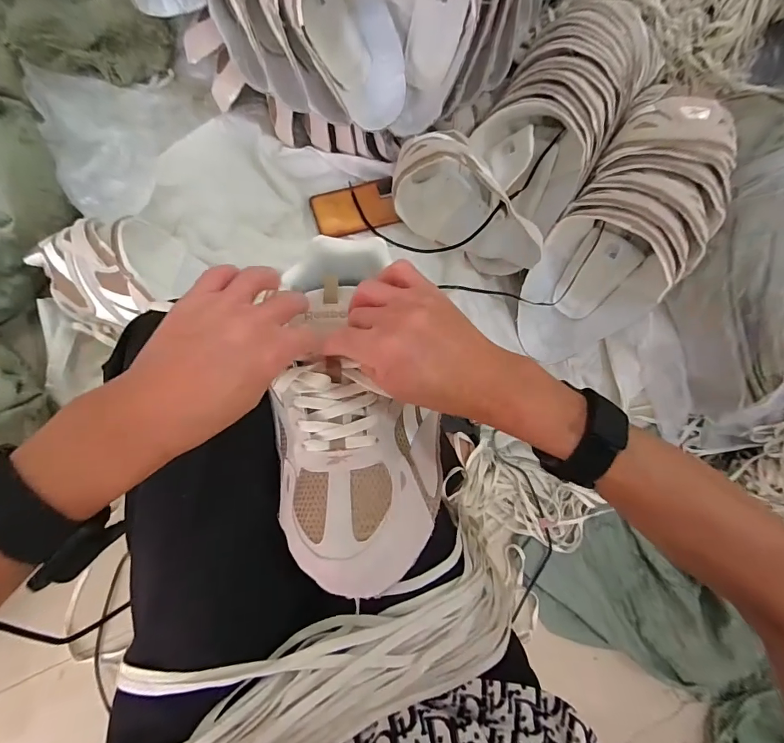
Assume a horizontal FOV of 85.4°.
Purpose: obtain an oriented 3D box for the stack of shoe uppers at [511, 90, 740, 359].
[{"bbox_3d":[0.355,-0.192,0.637,0.207,0.108,0.431,27,113,-5],"label":"stack of shoe uppers"}]

